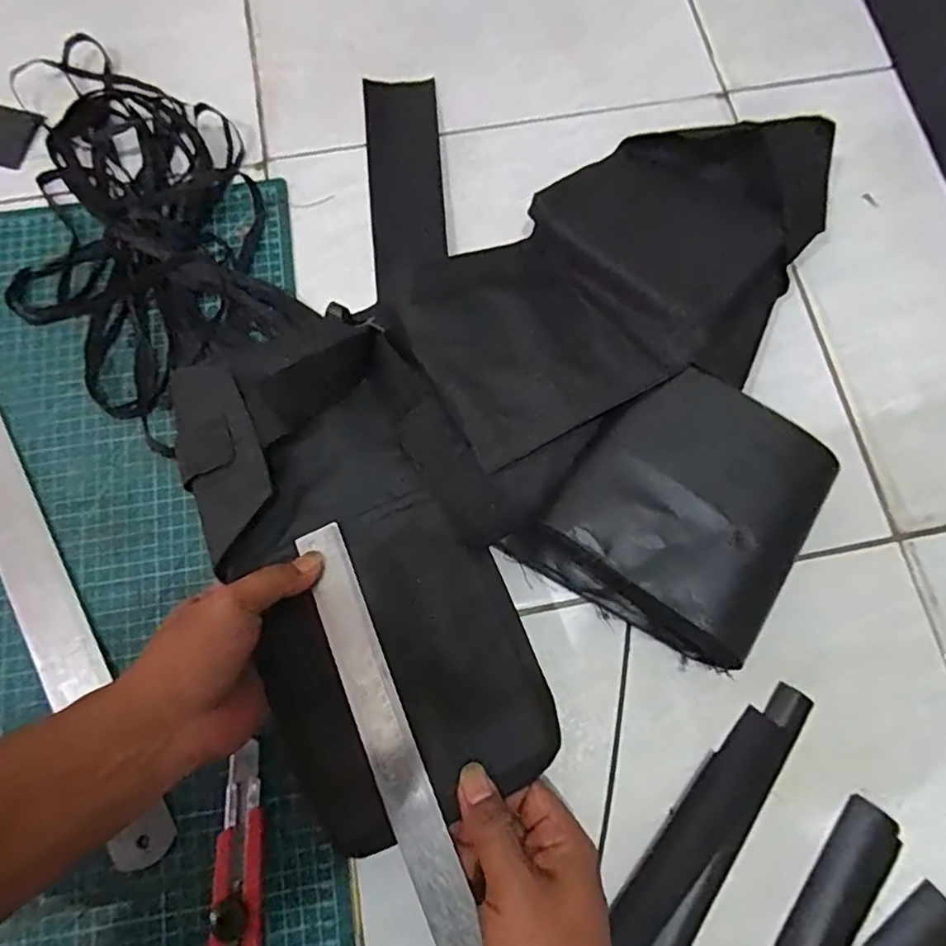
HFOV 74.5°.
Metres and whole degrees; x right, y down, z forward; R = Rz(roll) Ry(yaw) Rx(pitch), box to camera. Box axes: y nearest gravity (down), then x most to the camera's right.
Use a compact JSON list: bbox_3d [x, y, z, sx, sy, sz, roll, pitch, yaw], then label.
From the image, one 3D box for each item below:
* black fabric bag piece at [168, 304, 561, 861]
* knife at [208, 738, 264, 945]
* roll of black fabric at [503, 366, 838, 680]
[{"bbox_3d":[-0.065,0.045,0.382,0.166,0.028,0.306,-26,75,-7],"label":"black fabric bag piece"},{"bbox_3d":[-0.137,0.250,0.360,0.030,0.012,0.162,-2,74,-1],"label":"knife"},{"bbox_3d":[0.133,0.023,0.410,0.152,0.051,0.169,31,76,8],"label":"roll of black fabric"}]

